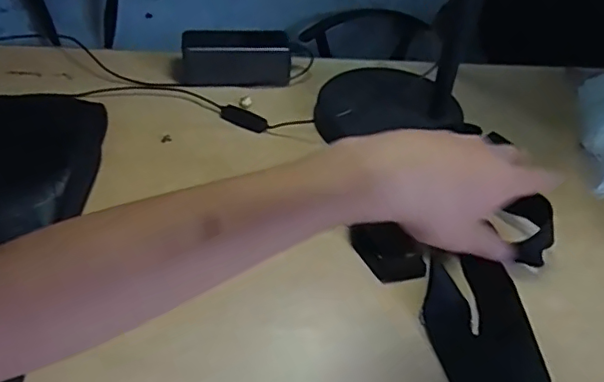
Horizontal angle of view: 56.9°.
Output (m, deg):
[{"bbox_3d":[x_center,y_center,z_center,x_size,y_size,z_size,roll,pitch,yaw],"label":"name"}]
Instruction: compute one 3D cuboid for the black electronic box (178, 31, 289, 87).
[{"bbox_3d":[-0.081,-0.164,0.682,0.131,0.055,0.041,-2,44,-8],"label":"black electronic box"}]

